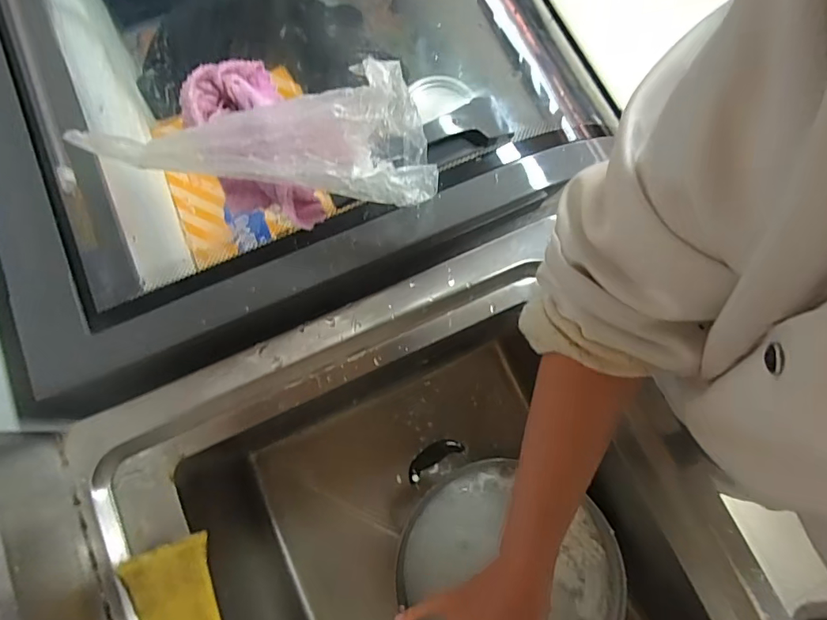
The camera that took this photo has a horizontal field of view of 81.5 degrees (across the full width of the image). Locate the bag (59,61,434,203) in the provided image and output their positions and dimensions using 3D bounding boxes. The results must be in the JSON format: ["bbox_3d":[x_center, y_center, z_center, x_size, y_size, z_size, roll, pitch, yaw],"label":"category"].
[{"bbox_3d":[-0.147,-0.168,0.429,0.346,0.089,0.105,11,77,2],"label":"bag"}]

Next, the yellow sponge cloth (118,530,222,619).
[{"bbox_3d":[-0.205,0.266,0.419,0.077,0.010,0.115,-18,78,-4],"label":"yellow sponge cloth"}]

